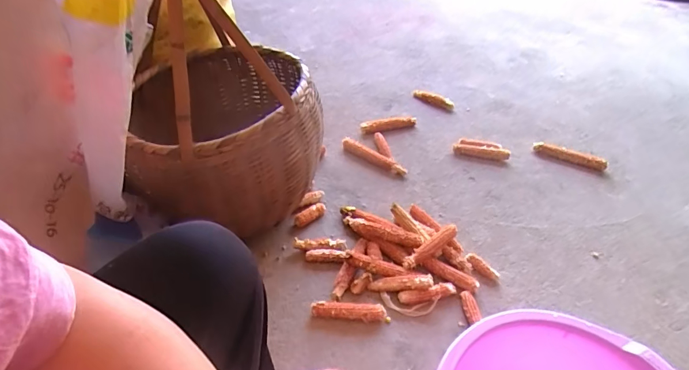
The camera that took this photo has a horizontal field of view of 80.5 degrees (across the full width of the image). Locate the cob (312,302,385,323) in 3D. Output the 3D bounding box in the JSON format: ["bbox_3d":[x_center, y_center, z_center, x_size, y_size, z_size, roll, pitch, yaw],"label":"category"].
[{"bbox_3d":[0.008,0.243,0.782,0.140,0.031,0.027,4,43,2],"label":"cob"}]

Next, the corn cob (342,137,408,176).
[{"bbox_3d":[0.078,-0.079,1.133,0.208,0.034,0.034,27,48,24],"label":"corn cob"}]

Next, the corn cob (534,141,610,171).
[{"bbox_3d":[0.651,-0.082,1.179,0.197,0.030,0.041,20,46,18],"label":"corn cob"}]

